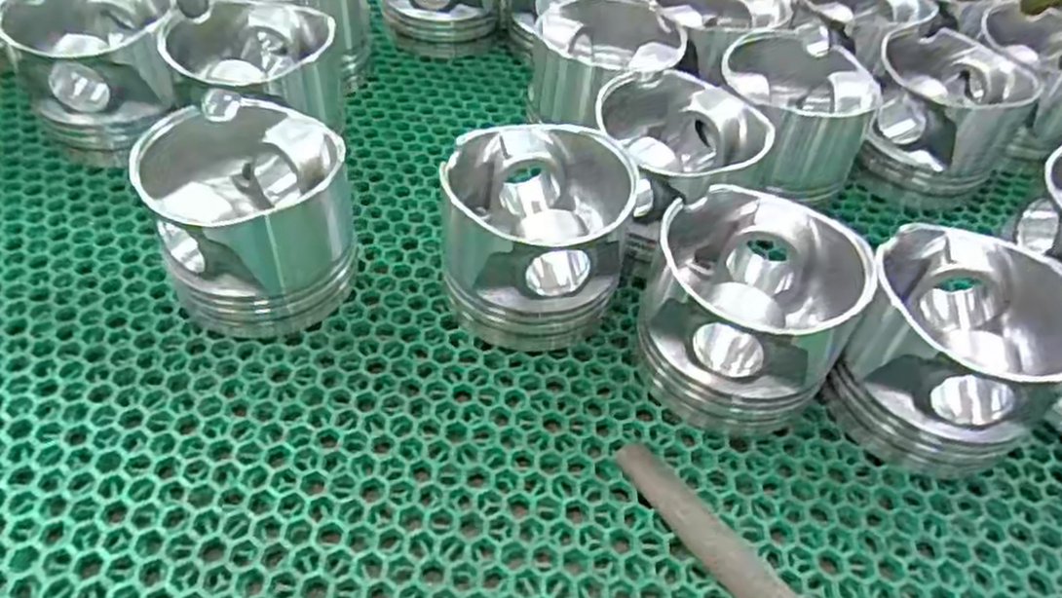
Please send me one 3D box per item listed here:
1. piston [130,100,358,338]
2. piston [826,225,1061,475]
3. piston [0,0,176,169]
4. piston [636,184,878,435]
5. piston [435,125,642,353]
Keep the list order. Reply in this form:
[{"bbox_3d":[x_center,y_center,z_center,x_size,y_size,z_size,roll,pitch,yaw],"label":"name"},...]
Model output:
[{"bbox_3d":[-0.129,-0.038,0.359,0.084,0.073,0.082,-8,49,-12],"label":"piston"},{"bbox_3d":[0.182,0.022,0.333,0.082,0.074,0.084,3,47,-3],"label":"piston"},{"bbox_3d":[-0.244,-0.128,0.435,0.088,0.069,0.093,-13,50,-17],"label":"piston"},{"bbox_3d":[0.095,0.006,0.342,0.084,0.072,0.082,3,47,-3],"label":"piston"},{"bbox_3d":[0.003,-0.031,0.366,0.086,0.073,0.084,3,47,-3],"label":"piston"}]

